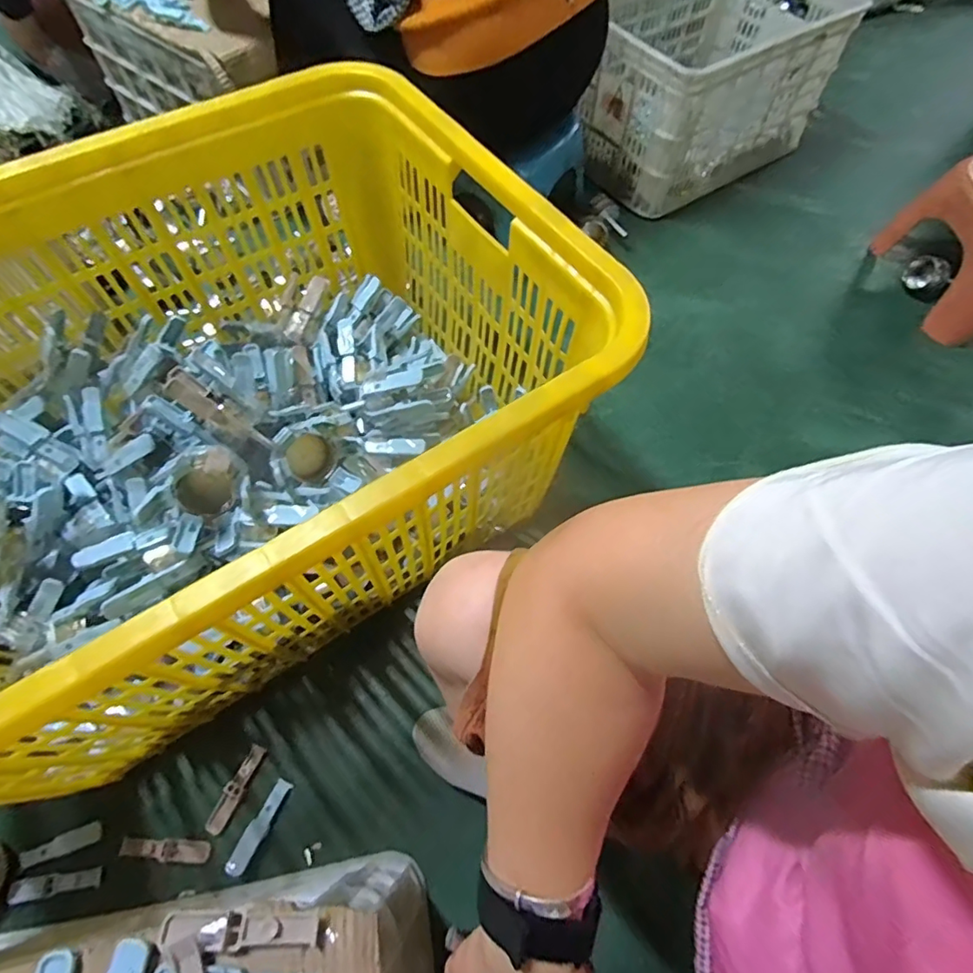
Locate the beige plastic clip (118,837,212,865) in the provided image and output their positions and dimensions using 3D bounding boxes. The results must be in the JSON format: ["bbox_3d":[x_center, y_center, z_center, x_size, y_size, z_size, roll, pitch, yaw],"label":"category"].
[{"bbox_3d":[-0.372,0.422,0.632,0.101,0.009,0.023,4,62,0],"label":"beige plastic clip"}]

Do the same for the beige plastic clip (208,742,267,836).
[{"bbox_3d":[-0.305,0.366,0.663,0.021,0.009,0.099,22,64,10],"label":"beige plastic clip"}]

